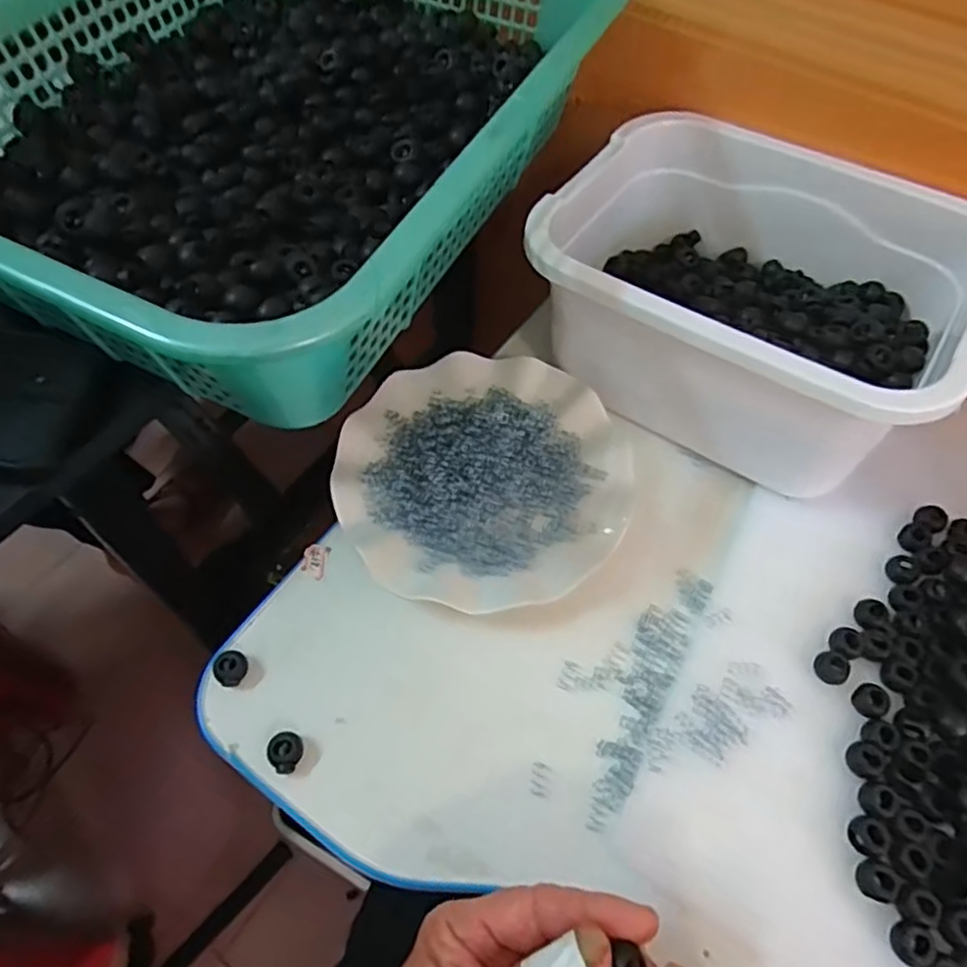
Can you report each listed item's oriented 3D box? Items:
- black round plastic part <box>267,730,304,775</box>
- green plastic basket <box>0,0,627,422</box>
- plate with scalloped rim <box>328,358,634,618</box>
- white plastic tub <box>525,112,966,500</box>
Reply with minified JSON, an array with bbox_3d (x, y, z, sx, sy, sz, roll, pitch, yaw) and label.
[{"bbox_3d":[-0.103,0.139,0.350,0.017,0.011,0.018,1,58,-1],"label":"black round plastic part"},{"bbox_3d":[-0.114,-0.211,0.377,0.297,0.089,0.379,25,61,13],"label":"green plastic basket"},{"bbox_3d":[0.001,-0.006,0.428,0.176,0.025,0.178,1,58,-1],"label":"plate with scalloped rim"},{"bbox_3d":[0.163,-0.116,0.434,0.240,0.112,0.177,28,61,14],"label":"white plastic tub"}]

